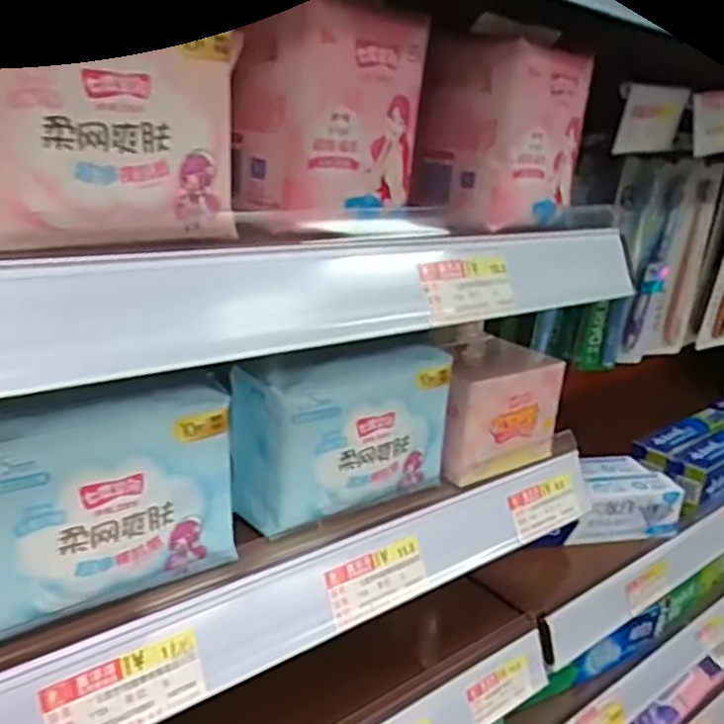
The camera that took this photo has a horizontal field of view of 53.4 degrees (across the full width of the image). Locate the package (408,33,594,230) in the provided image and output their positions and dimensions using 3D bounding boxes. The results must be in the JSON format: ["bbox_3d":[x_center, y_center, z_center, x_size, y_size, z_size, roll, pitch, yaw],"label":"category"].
[{"bbox_3d":[0.081,-0.135,0.423,0.071,0.094,0.078,22,25,38],"label":"package"}]

